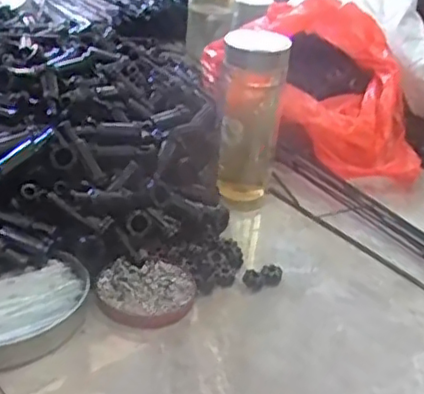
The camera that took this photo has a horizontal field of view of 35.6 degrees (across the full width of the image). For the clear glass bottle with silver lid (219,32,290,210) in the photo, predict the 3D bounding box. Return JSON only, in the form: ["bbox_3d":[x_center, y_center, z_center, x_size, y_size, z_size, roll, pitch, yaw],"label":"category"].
[{"bbox_3d":[0.038,-0.070,0.678,0.059,0.193,0.059,7,30,0],"label":"clear glass bottle with silver lid"}]

